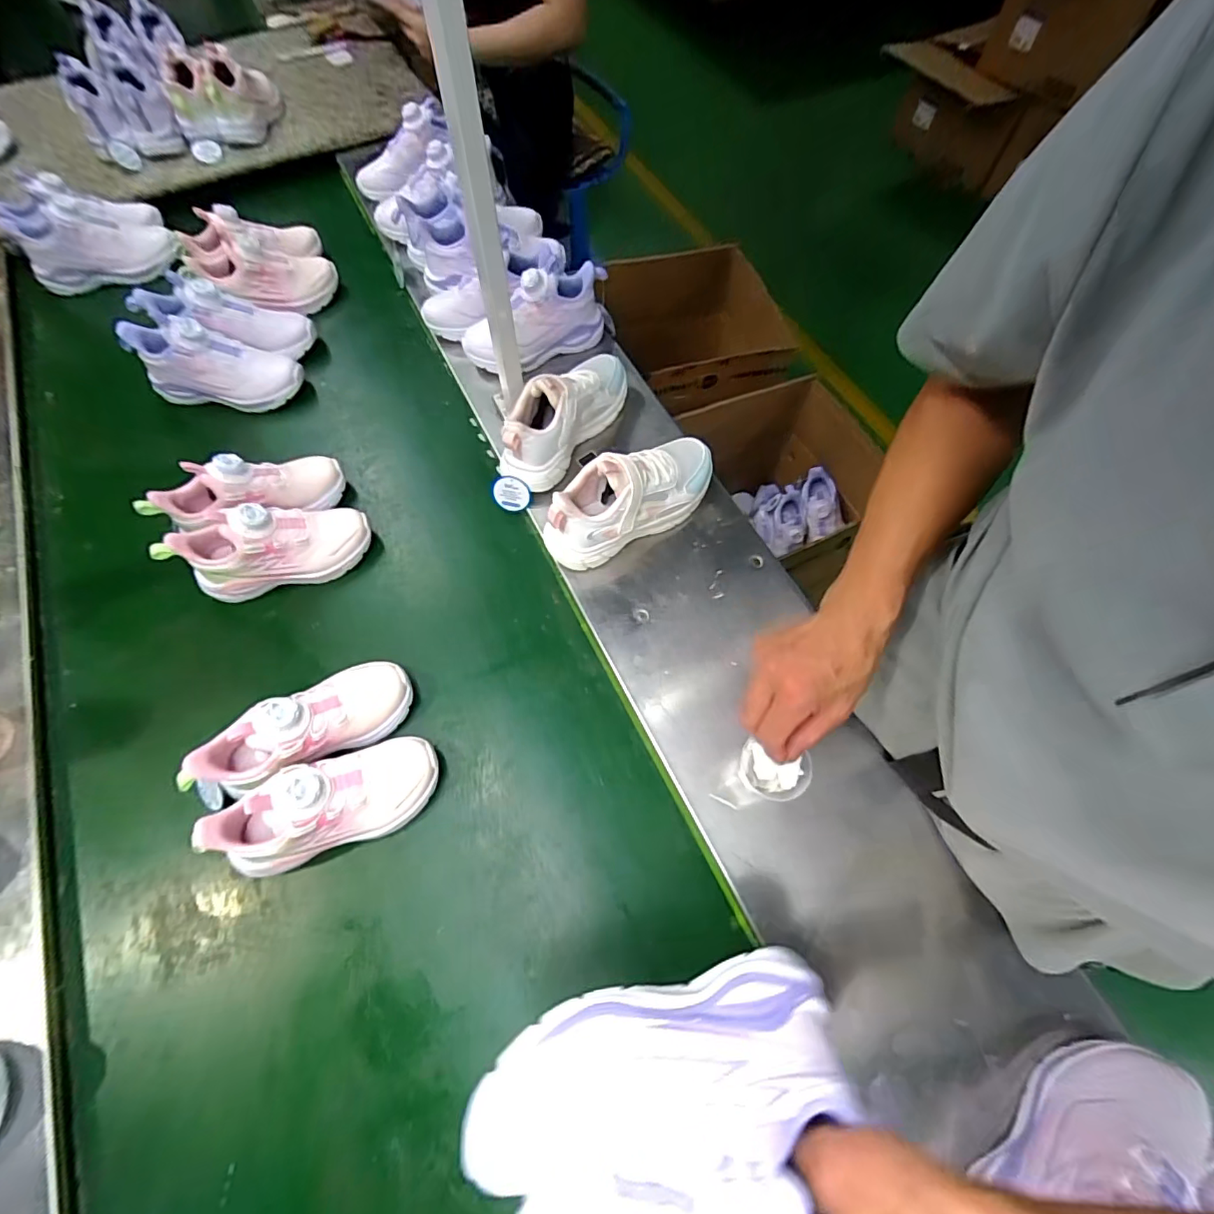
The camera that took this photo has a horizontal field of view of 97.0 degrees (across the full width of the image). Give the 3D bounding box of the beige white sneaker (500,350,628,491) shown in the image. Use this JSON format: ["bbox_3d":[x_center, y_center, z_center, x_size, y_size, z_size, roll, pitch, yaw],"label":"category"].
[{"bbox_3d":[-0.051,-0.246,0.673,0.079,0.115,0.221,33,66,9],"label":"beige white sneaker"}]

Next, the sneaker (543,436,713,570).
[{"bbox_3d":[0.033,-0.128,0.615,0.225,0.104,0.084,-34,72,-16],"label":"sneaker"}]

